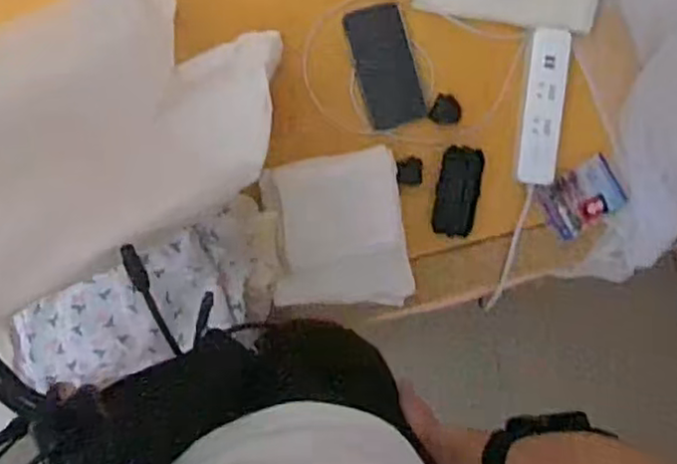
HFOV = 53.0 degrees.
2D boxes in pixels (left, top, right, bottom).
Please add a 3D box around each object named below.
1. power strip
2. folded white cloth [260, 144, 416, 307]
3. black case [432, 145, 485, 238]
[{"bbox_3d":[0.251,-0.152,0.829,0.044,0.022,0.186,6,94,-5],"label":"power strip"},{"bbox_3d":[0.000,0.001,0.832,0.163,0.018,0.186,-9,95,-4],"label":"folded white cloth"},{"bbox_3d":[0.148,-0.050,0.838,0.052,0.015,0.108,10,94,-5],"label":"black case"}]

